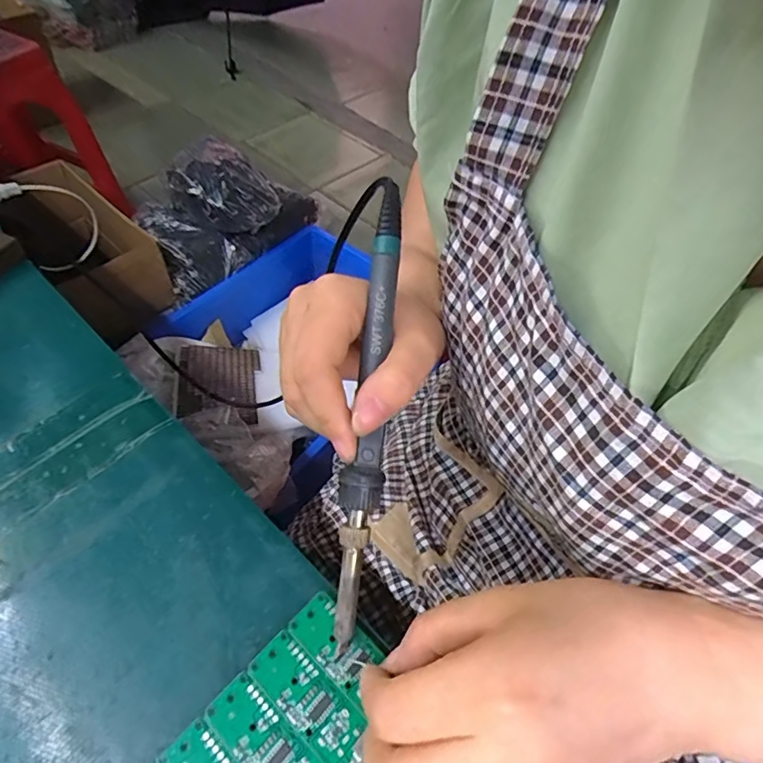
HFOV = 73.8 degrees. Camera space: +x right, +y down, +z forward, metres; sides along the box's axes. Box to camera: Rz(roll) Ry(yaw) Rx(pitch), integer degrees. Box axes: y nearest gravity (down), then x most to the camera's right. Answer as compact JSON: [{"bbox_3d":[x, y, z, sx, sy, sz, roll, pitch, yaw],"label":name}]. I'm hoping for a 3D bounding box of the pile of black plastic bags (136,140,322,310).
[{"bbox_3d":[-0.337,-0.370,1.071,0.204,0.152,0.367,34,57,20],"label":"pile of black plastic bags"}]

